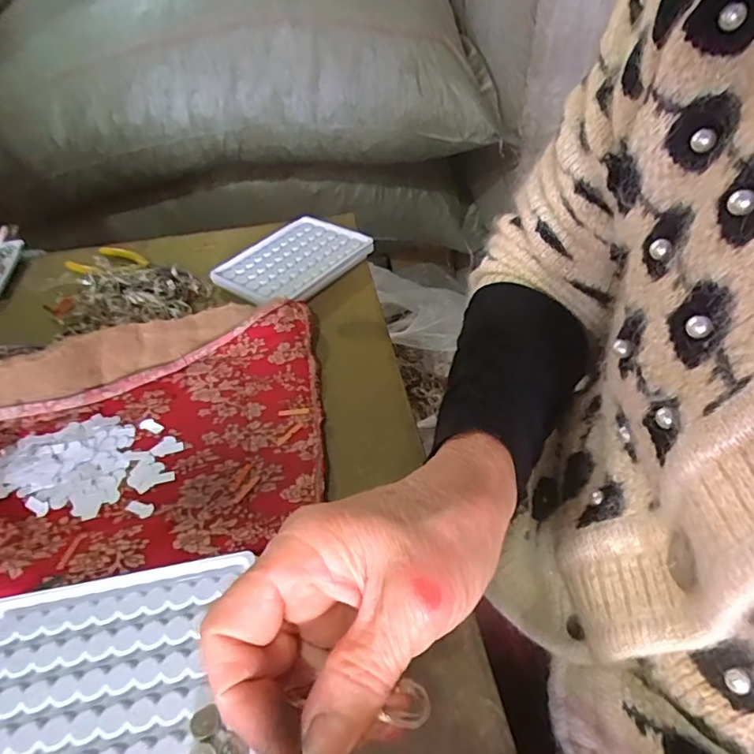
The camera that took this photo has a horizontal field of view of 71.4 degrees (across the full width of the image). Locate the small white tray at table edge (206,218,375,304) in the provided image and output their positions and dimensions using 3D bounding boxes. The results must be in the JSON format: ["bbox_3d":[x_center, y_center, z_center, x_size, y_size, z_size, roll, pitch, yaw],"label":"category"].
[{"bbox_3d":[-0.082,-0.111,0.505,0.089,0.018,0.140,25,52,25],"label":"small white tray at table edge"}]

